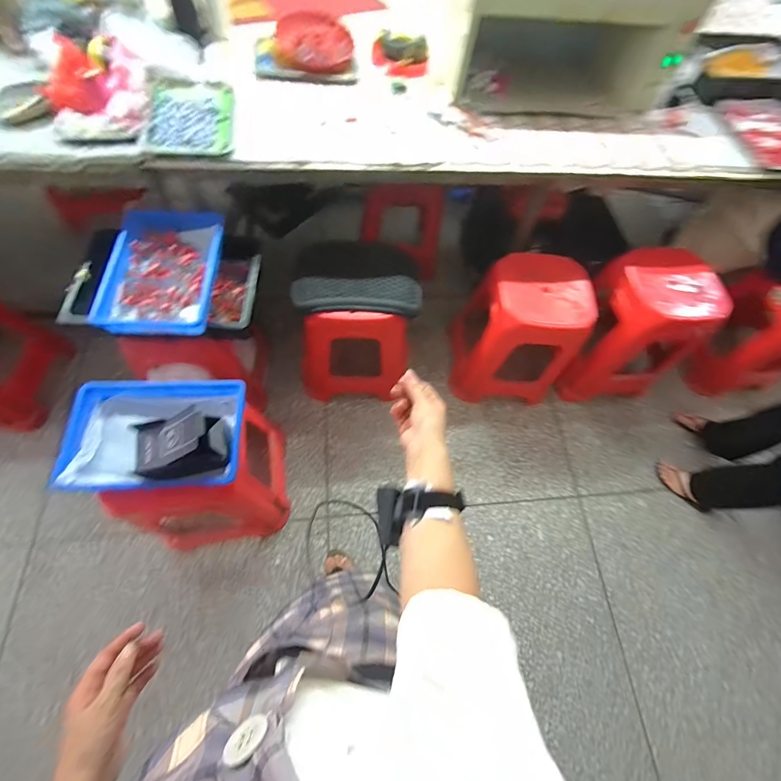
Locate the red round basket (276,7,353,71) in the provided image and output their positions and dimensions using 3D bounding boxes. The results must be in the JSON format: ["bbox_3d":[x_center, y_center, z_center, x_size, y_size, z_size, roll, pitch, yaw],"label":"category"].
[{"bbox_3d":[-0.231,-1.059,1.129,0.221,0.051,0.243,-7,65,-8],"label":"red round basket"}]

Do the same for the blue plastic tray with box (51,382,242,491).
[{"bbox_3d":[-0.528,0.085,0.819,0.358,0.157,0.248,1,65,-4],"label":"blue plastic tray with box"}]

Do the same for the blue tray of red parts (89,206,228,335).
[{"bbox_3d":[-0.575,-0.317,0.962,0.261,0.087,0.407,2,65,-4],"label":"blue tray of red parts"}]

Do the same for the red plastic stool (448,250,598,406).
[{"bbox_3d":[0.453,-0.211,1.349,0.382,0.429,0.353,2,65,-4],"label":"red plastic stool"}]

